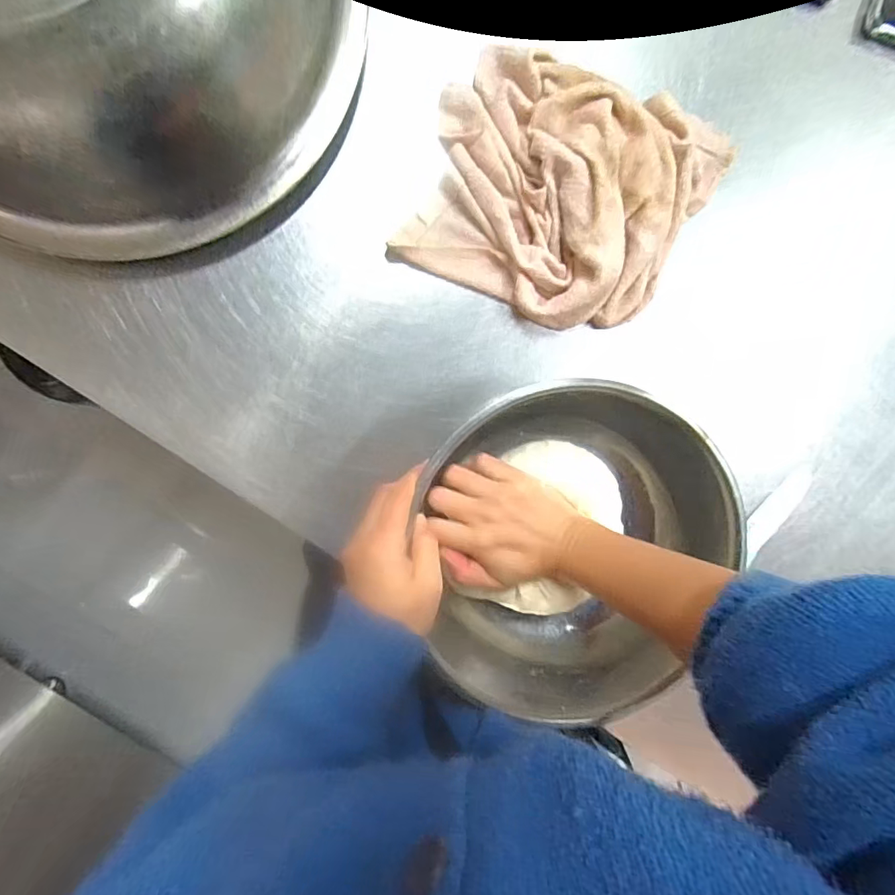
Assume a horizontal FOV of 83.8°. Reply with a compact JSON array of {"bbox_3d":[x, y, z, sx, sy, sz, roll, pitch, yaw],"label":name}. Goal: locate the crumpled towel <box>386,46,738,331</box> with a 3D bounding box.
[{"bbox_3d":[0.098,-0.207,0.402,0.227,0.043,0.195,21,94,-7],"label":"crumpled towel"}]

